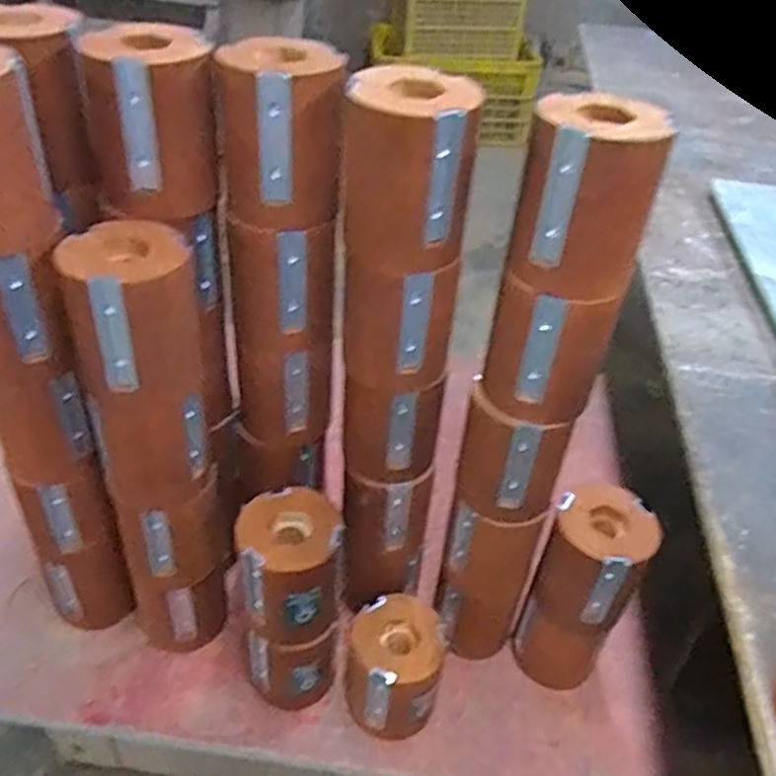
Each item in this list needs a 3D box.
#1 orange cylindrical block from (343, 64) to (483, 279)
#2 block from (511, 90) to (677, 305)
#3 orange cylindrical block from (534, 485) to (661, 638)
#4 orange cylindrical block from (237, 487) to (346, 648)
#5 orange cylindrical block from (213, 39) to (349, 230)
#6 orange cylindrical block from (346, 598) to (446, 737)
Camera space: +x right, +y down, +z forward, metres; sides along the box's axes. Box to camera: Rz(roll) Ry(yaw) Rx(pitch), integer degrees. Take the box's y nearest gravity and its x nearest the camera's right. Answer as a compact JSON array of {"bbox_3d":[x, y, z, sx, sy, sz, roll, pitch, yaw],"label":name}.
[{"bbox_3d":[0.012,-0.133,0.446,0.075,0.103,0.069,3,41,-1],"label":"orange cylindrical block"},{"bbox_3d":[0.120,-0.115,0.437,0.075,0.097,0.075,12,41,9],"label":"block"},{"bbox_3d":[0.167,0.144,0.594,0.076,0.108,0.069,24,45,21],"label":"orange cylindrical block"},{"bbox_3d":[-0.073,0.141,0.568,0.073,0.099,0.075,2,41,-2],"label":"orange cylindrical block"},{"bbox_3d":[-0.069,-0.164,0.472,0.077,0.096,0.069,-2,41,-7],"label":"orange cylindrical block"},{"bbox_3d":[0.005,0.238,0.609,0.076,0.108,0.072,2,41,-2],"label":"orange cylindrical block"}]

